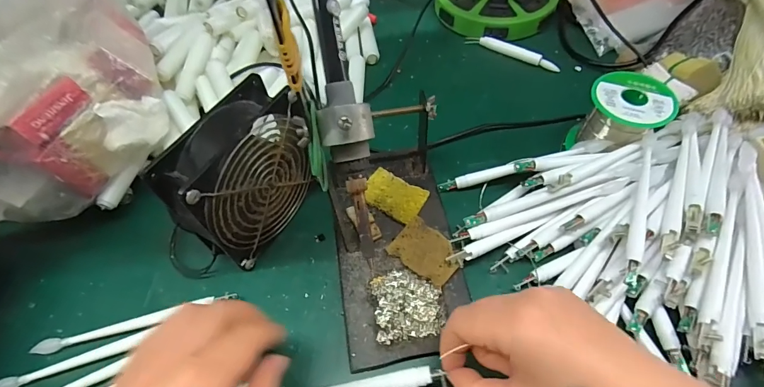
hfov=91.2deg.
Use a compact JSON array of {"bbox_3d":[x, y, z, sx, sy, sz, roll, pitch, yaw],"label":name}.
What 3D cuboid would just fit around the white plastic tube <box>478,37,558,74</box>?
[{"bbox_3d":[0.169,-0.173,0.462,0.101,0.010,0.011,28,62,19],"label":"white plastic tube"}]

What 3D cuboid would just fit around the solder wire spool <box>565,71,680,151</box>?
[{"bbox_3d":[0.223,-0.069,0.360,0.067,0.070,0.067,8,58,7],"label":"solder wire spool"}]

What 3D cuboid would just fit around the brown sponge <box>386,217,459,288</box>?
[{"bbox_3d":[0.037,0.048,0.310,0.054,0.007,0.038,35,65,22],"label":"brown sponge"}]

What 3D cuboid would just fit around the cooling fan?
[{"bbox_3d":[-0.109,-0.011,0.305,0.045,0.123,0.116,27,62,18],"label":"cooling fan"}]

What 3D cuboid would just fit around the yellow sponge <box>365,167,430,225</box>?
[{"bbox_3d":[0.011,0.002,0.345,0.056,0.004,0.038,28,62,18],"label":"yellow sponge"}]

